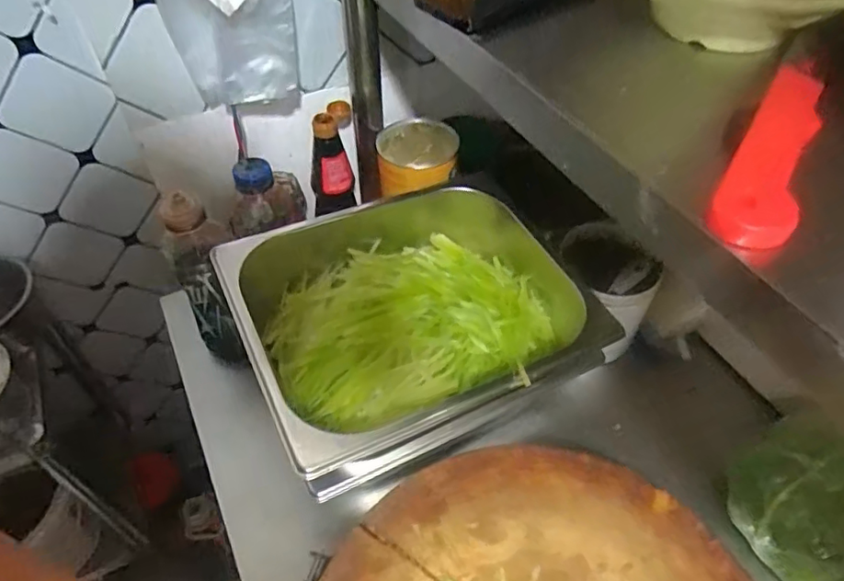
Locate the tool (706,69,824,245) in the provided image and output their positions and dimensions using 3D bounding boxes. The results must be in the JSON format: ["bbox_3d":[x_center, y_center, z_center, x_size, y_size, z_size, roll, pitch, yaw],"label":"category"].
[{"bbox_3d":[0.190,-0.077,0.308,0.035,0.019,0.153,25,53,20],"label":"tool"}]

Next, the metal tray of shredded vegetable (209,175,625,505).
[{"bbox_3d":[0.003,0.022,0.589,0.345,0.101,0.261,-22,52,-18],"label":"metal tray of shredded vegetable"}]

